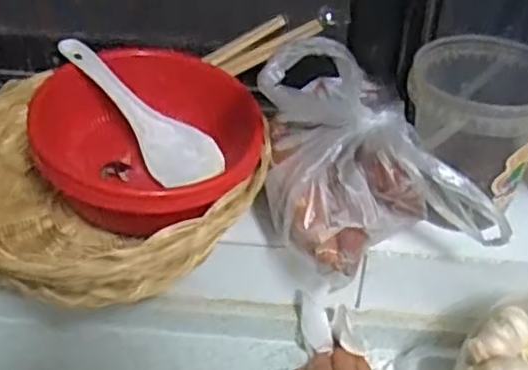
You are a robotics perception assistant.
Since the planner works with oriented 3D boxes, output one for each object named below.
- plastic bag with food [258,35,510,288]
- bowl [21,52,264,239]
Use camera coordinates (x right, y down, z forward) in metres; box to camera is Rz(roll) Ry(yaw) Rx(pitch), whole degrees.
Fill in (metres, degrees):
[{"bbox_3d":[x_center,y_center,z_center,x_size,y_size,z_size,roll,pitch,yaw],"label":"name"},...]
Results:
[{"bbox_3d":[0.089,-0.034,0.535,0.177,0.155,0.150,4,40,2],"label":"plastic bag with food"},{"bbox_3d":[-0.096,-0.032,0.569,0.180,0.073,0.180,8,53,-11],"label":"bowl"}]

